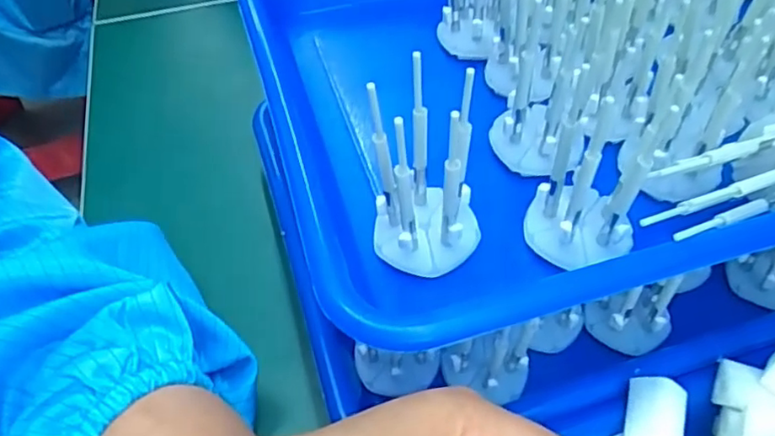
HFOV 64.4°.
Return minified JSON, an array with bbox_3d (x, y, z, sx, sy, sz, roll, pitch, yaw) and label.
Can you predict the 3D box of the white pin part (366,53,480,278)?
[{"bbox_3d":[0.013,-0.013,0.211,0.035,0.067,0.035,-6,49,-4],"label":"white pin part"}]

